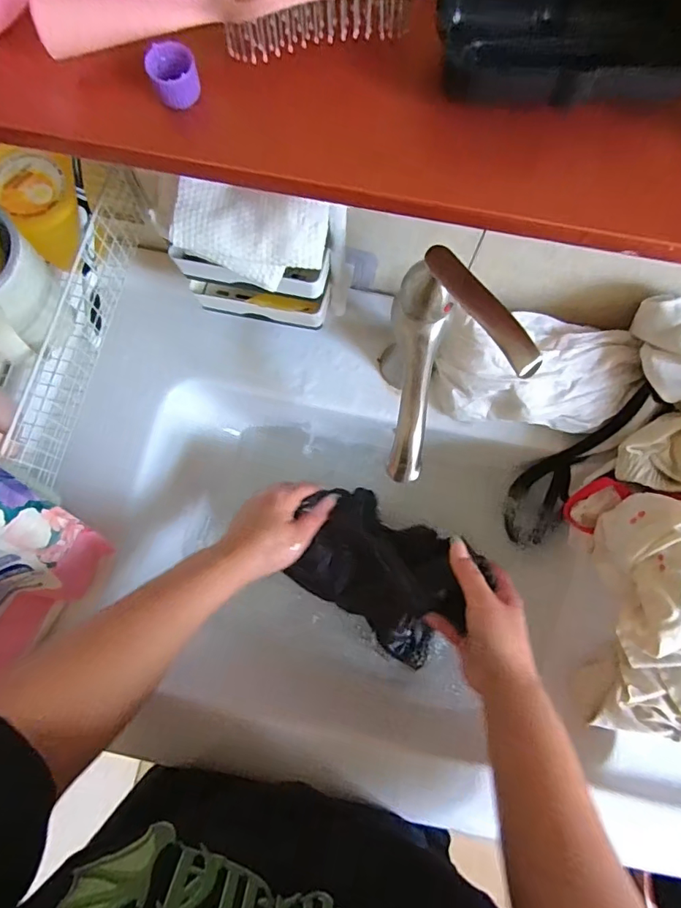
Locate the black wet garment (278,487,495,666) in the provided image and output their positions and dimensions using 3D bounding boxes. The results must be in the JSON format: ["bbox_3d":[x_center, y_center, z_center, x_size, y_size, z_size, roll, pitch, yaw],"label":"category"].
[{"bbox_3d":[0.038,0.116,0.478,0.176,0.096,0.119,33,78,7],"label":"black wet garment"}]

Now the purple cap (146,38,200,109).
[{"bbox_3d":[-0.075,-0.170,0.213,0.020,0.017,0.017,-25,78,-7],"label":"purple cap"}]

